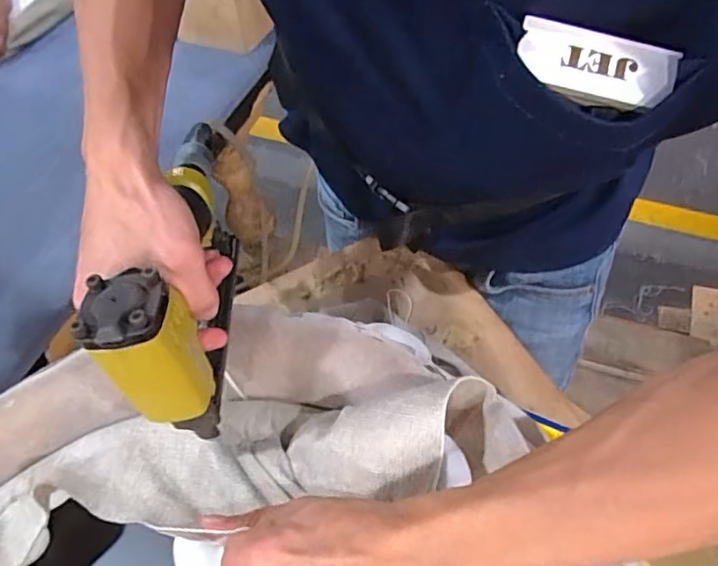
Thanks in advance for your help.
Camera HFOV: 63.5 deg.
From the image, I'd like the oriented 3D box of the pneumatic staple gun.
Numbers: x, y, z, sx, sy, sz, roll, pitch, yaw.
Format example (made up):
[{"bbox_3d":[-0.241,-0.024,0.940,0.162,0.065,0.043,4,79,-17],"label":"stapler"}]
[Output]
[{"bbox_3d":[-0.109,-0.010,0.363,0.054,0.095,0.179,-1,54,5],"label":"pneumatic staple gun"}]

